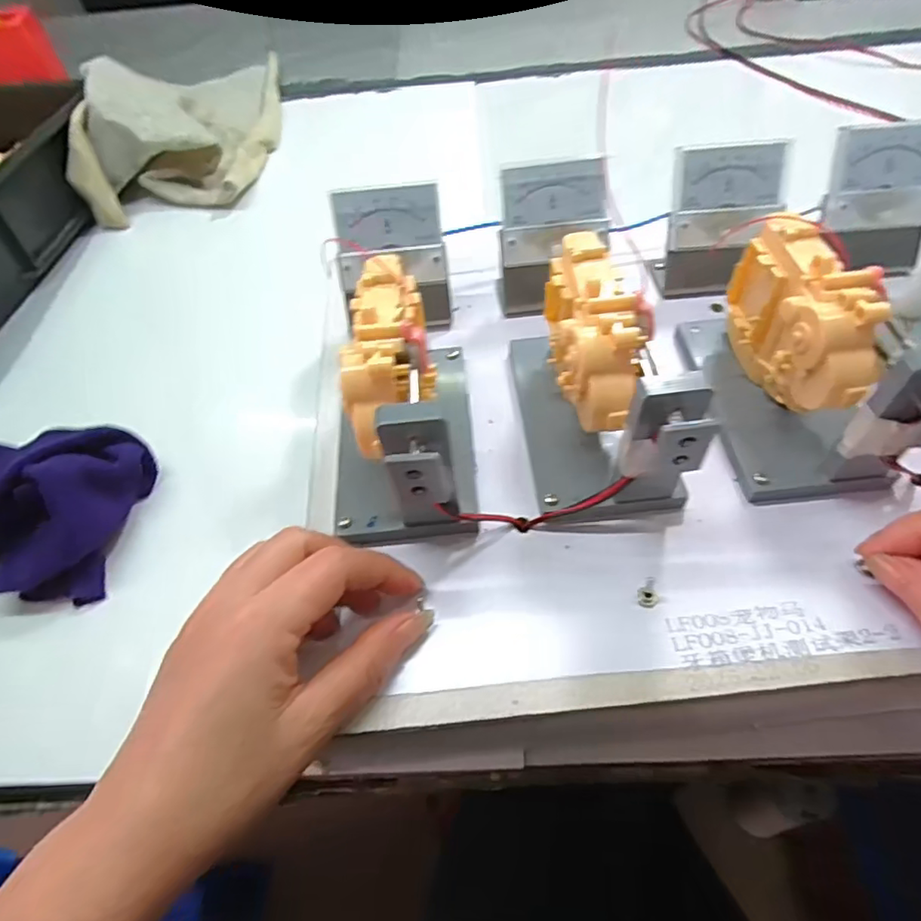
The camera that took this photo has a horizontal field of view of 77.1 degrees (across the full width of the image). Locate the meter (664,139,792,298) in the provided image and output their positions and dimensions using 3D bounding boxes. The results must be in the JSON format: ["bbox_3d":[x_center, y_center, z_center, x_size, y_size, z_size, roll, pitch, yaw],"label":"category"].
[{"bbox_3d":[0.156,-0.143,0.343,0.066,0.069,0.039,-9,54,-1],"label":"meter"}]

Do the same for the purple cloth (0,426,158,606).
[{"bbox_3d":[-0.274,0.024,0.354,0.137,0.045,0.109,-1,54,4],"label":"purple cloth"}]

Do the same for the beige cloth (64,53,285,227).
[{"bbox_3d":[-0.306,-0.412,0.659,0.168,0.100,0.355,-6,54,1],"label":"beige cloth"}]

